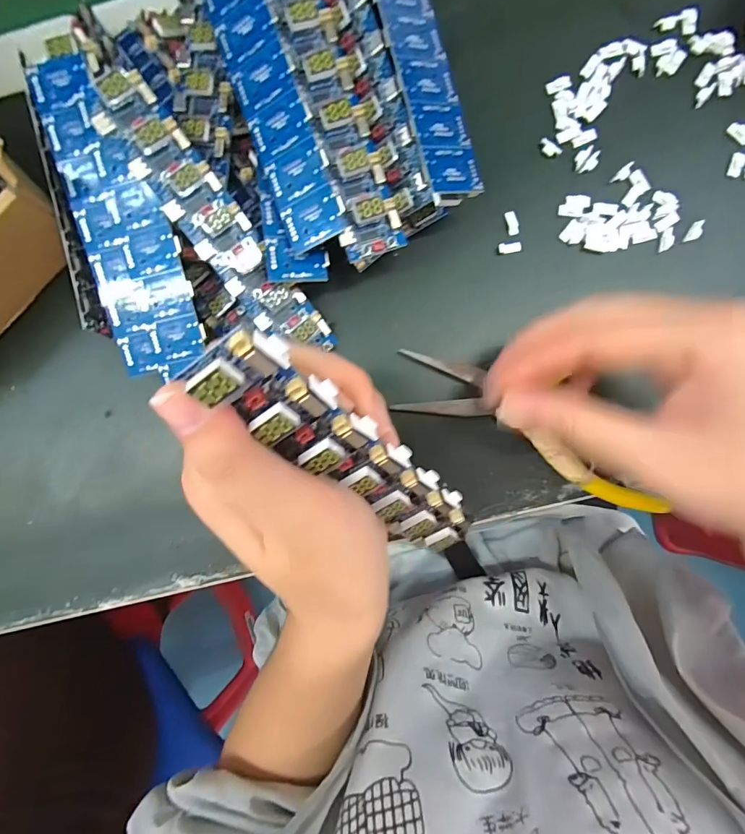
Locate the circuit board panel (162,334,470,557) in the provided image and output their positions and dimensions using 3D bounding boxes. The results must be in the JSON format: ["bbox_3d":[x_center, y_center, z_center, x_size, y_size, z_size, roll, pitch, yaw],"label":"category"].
[{"bbox_3d":[-0.003,0.016,0.155,0.026,0.011,0.136,-47,132,2],"label":"circuit board panel"}]

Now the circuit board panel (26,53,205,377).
[{"bbox_3d":[-0.123,-0.096,0.213,0.050,0.010,0.144,-7,103,16],"label":"circuit board panel"}]

